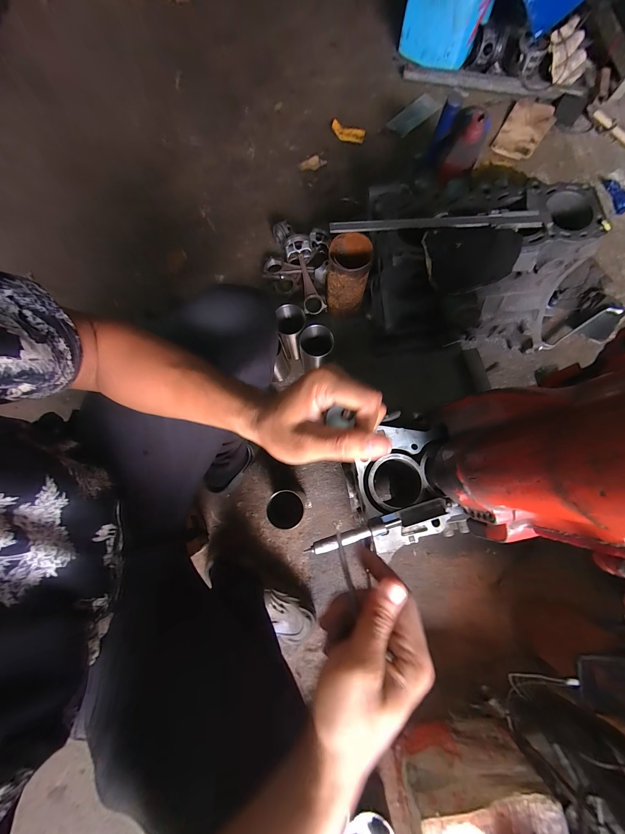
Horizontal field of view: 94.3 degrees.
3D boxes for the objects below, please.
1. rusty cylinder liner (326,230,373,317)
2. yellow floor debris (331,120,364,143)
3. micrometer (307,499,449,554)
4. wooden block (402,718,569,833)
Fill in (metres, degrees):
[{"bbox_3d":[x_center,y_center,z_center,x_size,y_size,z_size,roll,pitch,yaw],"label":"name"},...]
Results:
[{"bbox_3d":[0.084,-0.337,0.714,0.093,0.182,0.098,4,79,2],"label":"rusty cylinder liner"},{"bbox_3d":[0.111,-0.895,0.914,0.108,0.035,0.032,10,79,-10],"label":"yellow floor debris"},{"bbox_3d":[0.096,0.160,0.419,0.205,0.024,0.026,-16,79,-2],"label":"micrometer"},{"bbox_3d":[0.291,0.719,0.505,0.218,0.164,0.204,-7,79,0],"label":"wooden block"}]

